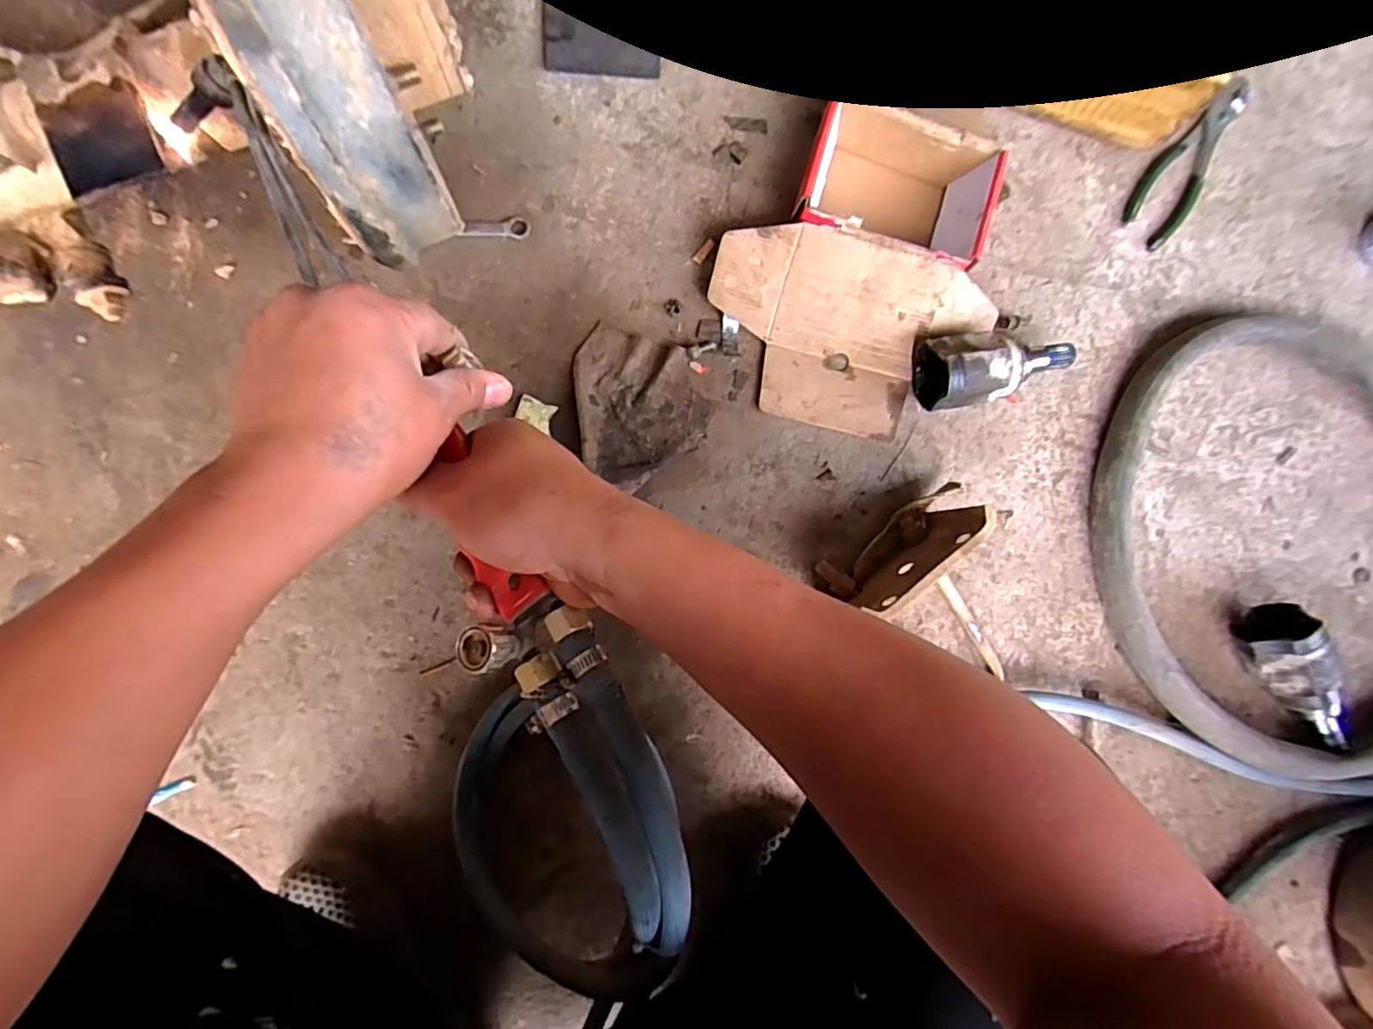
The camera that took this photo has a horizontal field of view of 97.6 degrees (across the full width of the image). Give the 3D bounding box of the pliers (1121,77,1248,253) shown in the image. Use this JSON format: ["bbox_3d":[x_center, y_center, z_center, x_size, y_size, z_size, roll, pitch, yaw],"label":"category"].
[{"bbox_3d":[0.589,-0.417,0.700,0.068,0.016,0.225,34,85,-5],"label":"pliers"}]

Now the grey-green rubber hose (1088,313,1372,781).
[{"bbox_3d":[0.664,0.029,0.655,0.462,0.042,0.472,0,85,-4],"label":"grey-green rubber hose"}]

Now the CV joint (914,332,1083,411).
[{"bbox_3d":[0.327,-0.162,0.635,0.162,0.068,0.078,-13,87,-6],"label":"CV joint"}]

